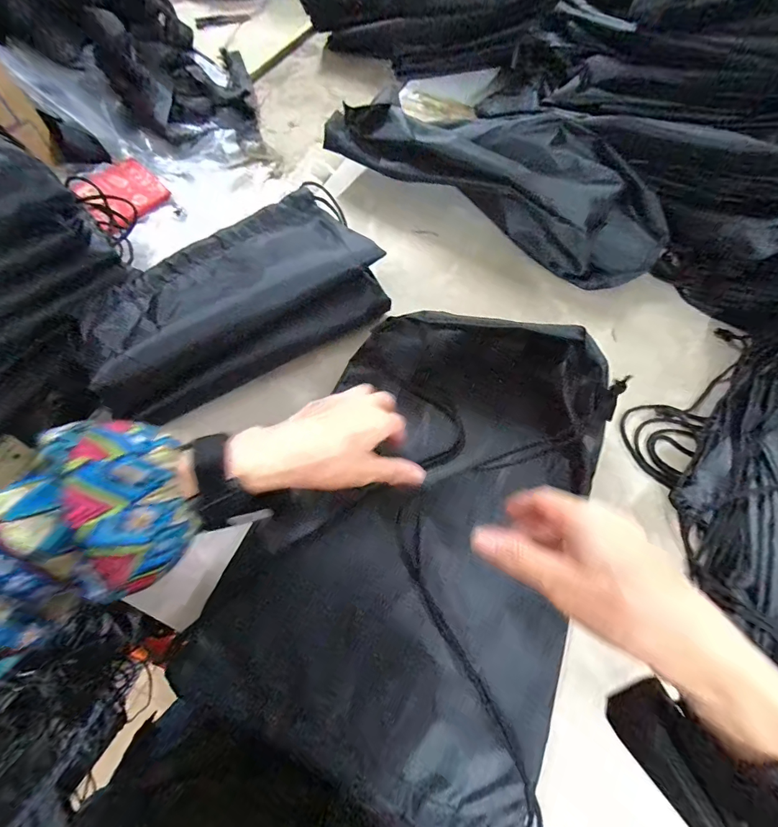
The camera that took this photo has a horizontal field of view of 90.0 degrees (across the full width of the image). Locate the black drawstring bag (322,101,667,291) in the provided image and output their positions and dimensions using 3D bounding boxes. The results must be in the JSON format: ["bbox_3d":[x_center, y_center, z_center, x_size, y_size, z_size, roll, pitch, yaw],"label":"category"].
[{"bbox_3d":[0.136,-0.300,0.496,0.428,0.096,0.149,28,67,9],"label":"black drawstring bag"}]

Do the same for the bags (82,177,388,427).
[{"bbox_3d":[-0.154,-0.120,0.411,0.285,0.073,0.149,-30,71,-15],"label":"bags"}]

